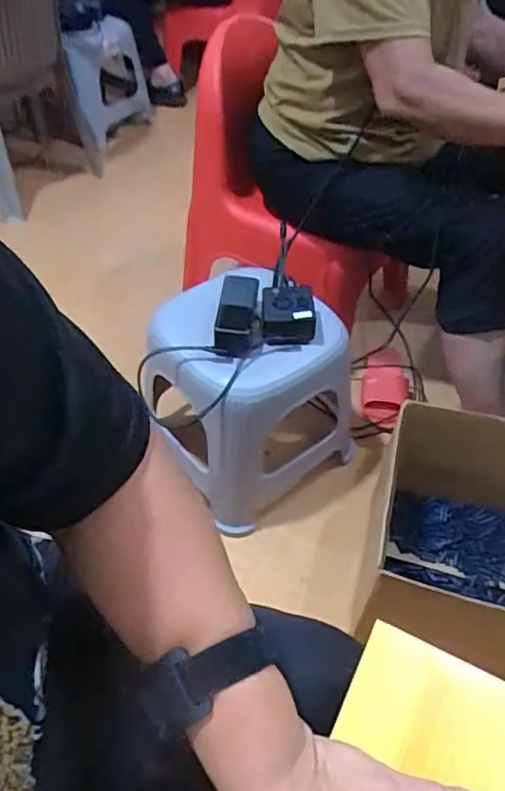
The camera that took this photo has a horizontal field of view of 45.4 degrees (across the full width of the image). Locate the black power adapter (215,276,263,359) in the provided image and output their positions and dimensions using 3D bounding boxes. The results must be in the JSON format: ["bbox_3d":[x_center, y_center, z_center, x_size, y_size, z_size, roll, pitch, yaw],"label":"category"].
[{"bbox_3d":[-0.019,-0.119,0.871,0.064,0.025,0.145,1,60,0],"label":"black power adapter"}]

